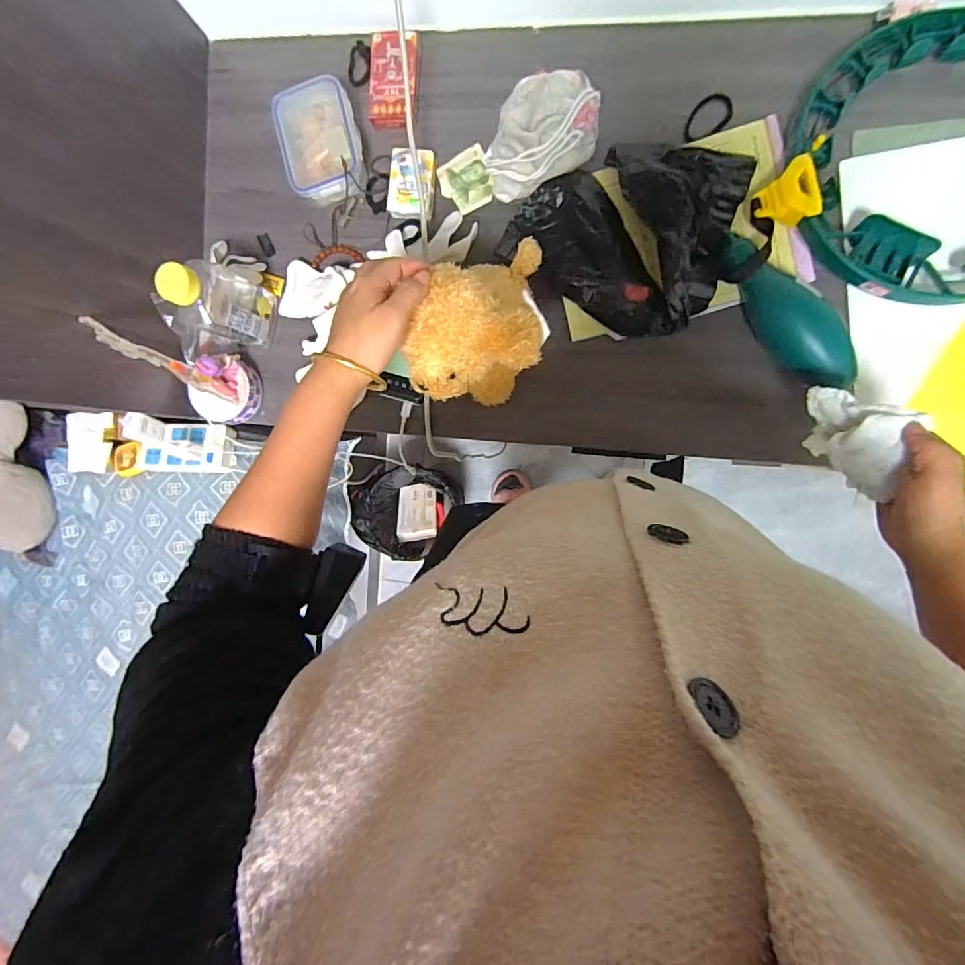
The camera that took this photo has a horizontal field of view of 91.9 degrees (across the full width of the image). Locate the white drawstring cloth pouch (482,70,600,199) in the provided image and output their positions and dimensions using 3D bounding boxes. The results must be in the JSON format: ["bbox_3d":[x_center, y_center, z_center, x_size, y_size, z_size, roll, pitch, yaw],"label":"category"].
[{"bbox_3d":[0.065,-0.406,0.538,0.132,0.067,0.100,-18,91,9],"label":"white drawstring cloth pouch"}]

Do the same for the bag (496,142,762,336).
[{"bbox_3d":[0.163,-0.297,0.538,0.253,0.057,0.211,24,97,6],"label":"bag"}]

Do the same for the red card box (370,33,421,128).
[{"bbox_3d":[-0.110,-0.507,0.586,0.061,0.027,0.102,6,94,8],"label":"red card box"}]

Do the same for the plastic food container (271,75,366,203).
[{"bbox_3d":[-0.201,-0.423,0.592,0.101,0.051,0.136,-13,91,9],"label":"plastic food container"}]

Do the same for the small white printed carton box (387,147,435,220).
[{"bbox_3d":[-0.089,-0.376,0.590,0.054,0.027,0.079,8,95,8],"label":"small white printed carton box"}]

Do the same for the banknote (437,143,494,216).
[{"bbox_3d":[-0.019,-0.381,0.586,0.064,0.007,0.072,-28,89,9],"label":"banknote"}]

